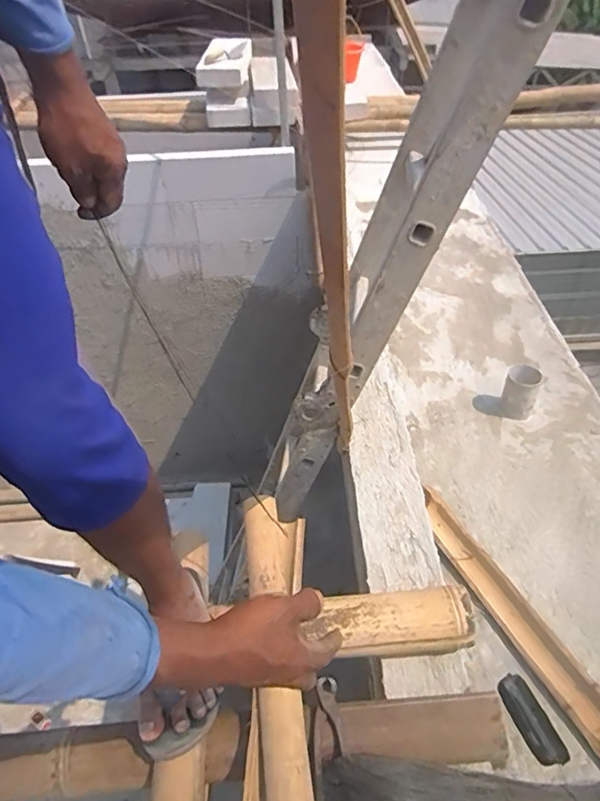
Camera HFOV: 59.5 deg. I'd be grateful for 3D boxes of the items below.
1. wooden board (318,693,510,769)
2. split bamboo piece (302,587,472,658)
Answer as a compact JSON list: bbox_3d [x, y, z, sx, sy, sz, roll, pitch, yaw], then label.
[{"bbox_3d":[0.147,0.430,0.684,0.240,0.024,0.076,-4,44,-1],"label":"wooden board"},{"bbox_3d":[0.136,0.334,0.787,0.227,0.064,0.076,-3,44,1],"label":"split bamboo piece"}]

